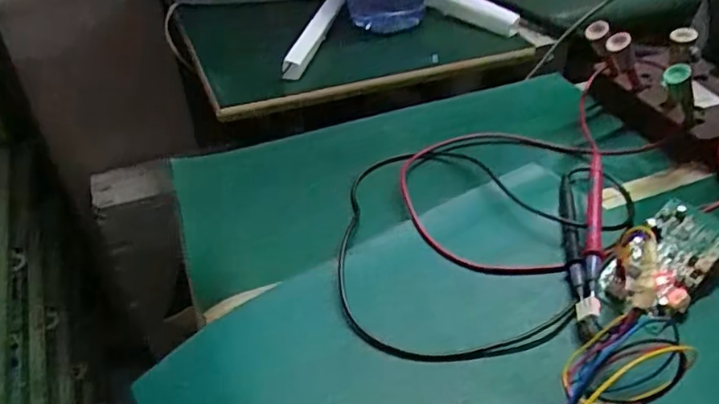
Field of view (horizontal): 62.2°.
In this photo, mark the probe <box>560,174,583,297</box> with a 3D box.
[{"bbox_3d":[0.151,0.019,0.427,0.010,0.015,0.135,9,43,10],"label":"probe"}]

